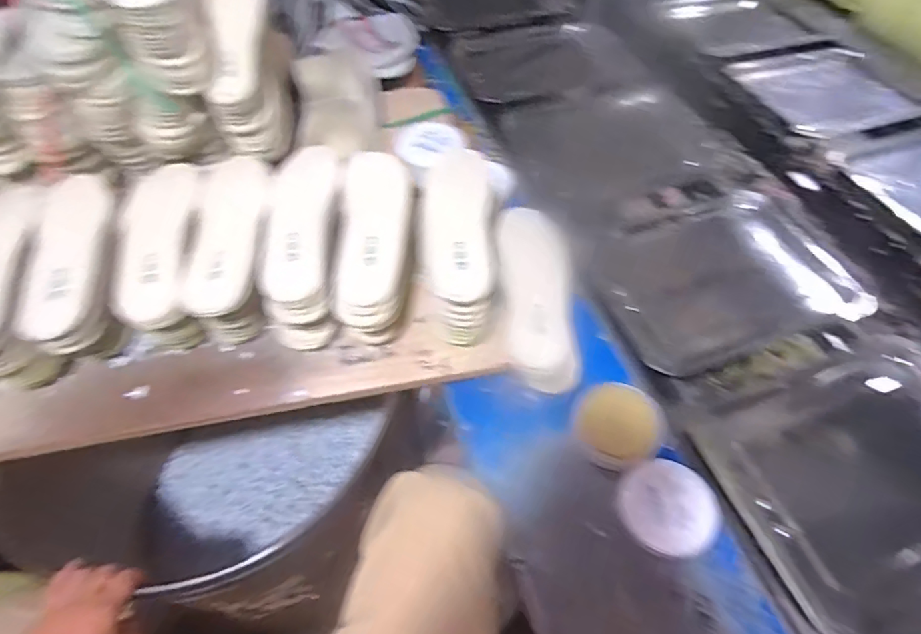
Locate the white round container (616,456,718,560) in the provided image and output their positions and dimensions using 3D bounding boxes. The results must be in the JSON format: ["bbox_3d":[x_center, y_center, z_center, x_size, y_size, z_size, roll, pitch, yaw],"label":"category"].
[{"bbox_3d":[0.234,0.217,0.572,0.098,0.039,0.098,-8,55,-7],"label":"white round container"}]

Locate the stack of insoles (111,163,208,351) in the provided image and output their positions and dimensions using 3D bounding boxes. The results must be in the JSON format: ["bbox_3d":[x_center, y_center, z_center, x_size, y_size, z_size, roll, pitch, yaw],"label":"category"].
[{"bbox_3d":[-0.375,-0.088,0.637,0.088,0.096,0.264,-8,68,-7],"label":"stack of insoles"}]

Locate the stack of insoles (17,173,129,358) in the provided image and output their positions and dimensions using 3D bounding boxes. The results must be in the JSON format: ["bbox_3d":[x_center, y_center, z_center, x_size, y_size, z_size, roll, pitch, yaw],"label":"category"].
[{"bbox_3d":[-0.461,-0.069,0.622,0.093,0.093,0.252,-11,69,-9],"label":"stack of insoles"}]

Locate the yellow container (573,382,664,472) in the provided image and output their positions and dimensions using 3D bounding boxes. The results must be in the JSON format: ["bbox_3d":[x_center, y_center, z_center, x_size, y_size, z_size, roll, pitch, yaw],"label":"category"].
[{"bbox_3d":[0.190,0.133,0.613,0.104,0.055,0.090,23,57,14],"label":"yellow container"}]

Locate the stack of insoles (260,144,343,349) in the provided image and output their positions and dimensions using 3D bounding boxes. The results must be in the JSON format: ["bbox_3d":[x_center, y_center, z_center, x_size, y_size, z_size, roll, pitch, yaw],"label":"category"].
[{"bbox_3d":[-0.203,-0.097,0.675,0.089,0.111,0.275,-2,59,-2],"label":"stack of insoles"}]

